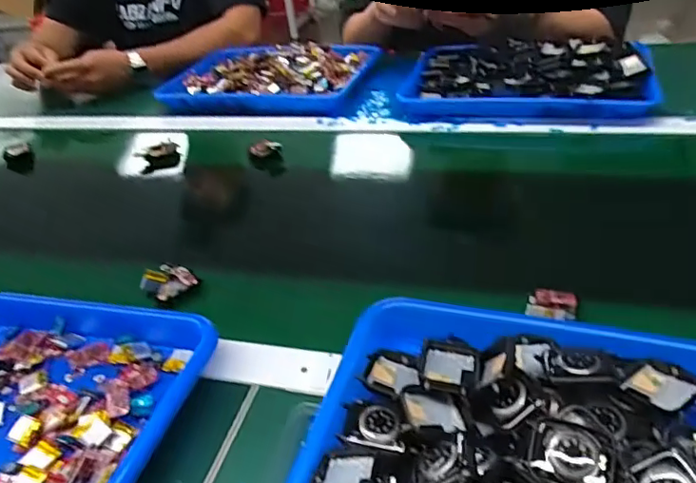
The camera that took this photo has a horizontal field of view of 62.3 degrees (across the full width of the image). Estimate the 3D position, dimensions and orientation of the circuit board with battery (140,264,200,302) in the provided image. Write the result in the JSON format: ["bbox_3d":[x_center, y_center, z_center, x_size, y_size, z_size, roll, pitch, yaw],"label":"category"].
[{"bbox_3d":[-0.164,0.035,0.534,0.042,0.025,0.031,2,36,13],"label":"circuit board with battery"}]

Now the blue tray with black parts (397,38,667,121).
[{"bbox_3d":[0.244,-0.234,0.798,0.319,0.045,0.237,6,37,18],"label":"blue tray with black parts"}]

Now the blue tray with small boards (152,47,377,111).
[{"bbox_3d":[-0.128,-0.276,0.957,0.342,0.053,0.217,7,37,19],"label":"blue tray with small boards"}]

